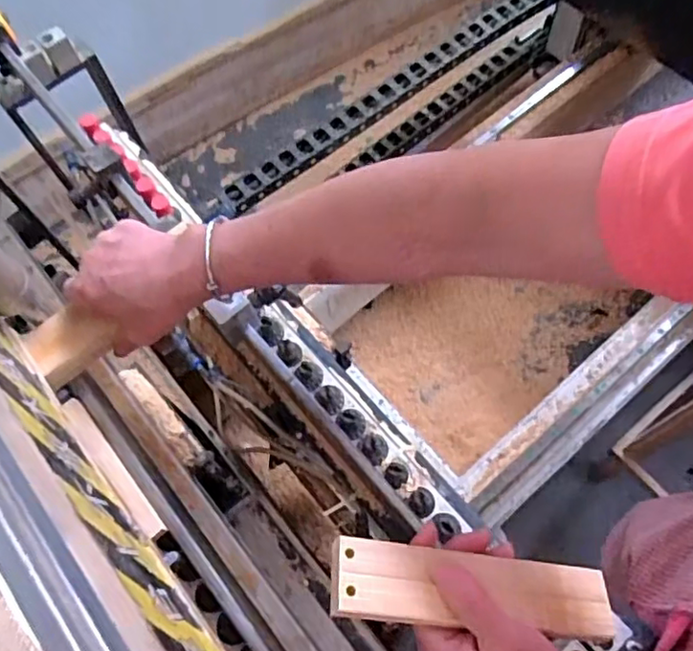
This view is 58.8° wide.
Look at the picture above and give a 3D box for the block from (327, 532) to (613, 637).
[{"bbox_3d":[0.079,0.159,0.369,0.181,0.008,0.043,13,50,-14],"label":"block"}]

